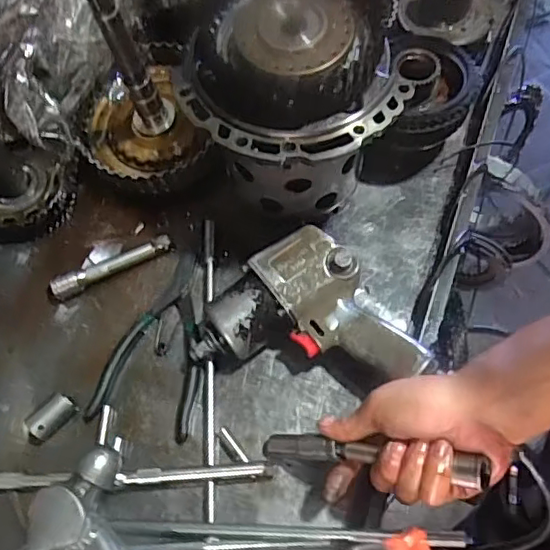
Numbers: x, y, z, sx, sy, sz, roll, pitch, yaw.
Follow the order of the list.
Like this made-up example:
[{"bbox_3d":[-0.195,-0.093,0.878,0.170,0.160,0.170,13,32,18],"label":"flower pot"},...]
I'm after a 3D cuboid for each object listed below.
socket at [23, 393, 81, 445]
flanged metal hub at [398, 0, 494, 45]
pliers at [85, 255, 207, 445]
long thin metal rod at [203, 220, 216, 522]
[{"bbox_3d":[-0.205,0.130,0.533,0.047,0.024,0.024,-42,71,-15],"label":"socket"},{"bbox_3d":[0.187,-0.300,0.615,0.093,0.076,0.092,-1,66,2],"label":"flanged metal hub"},{"bbox_3d":[-0.104,0.059,0.560,0.095,0.027,0.174,15,67,8],"label":"pliers"},{"bbox_3d":[-0.062,0.076,0.553,0.011,0.011,0.284,-3,66,0],"label":"long thin metal rod"}]

